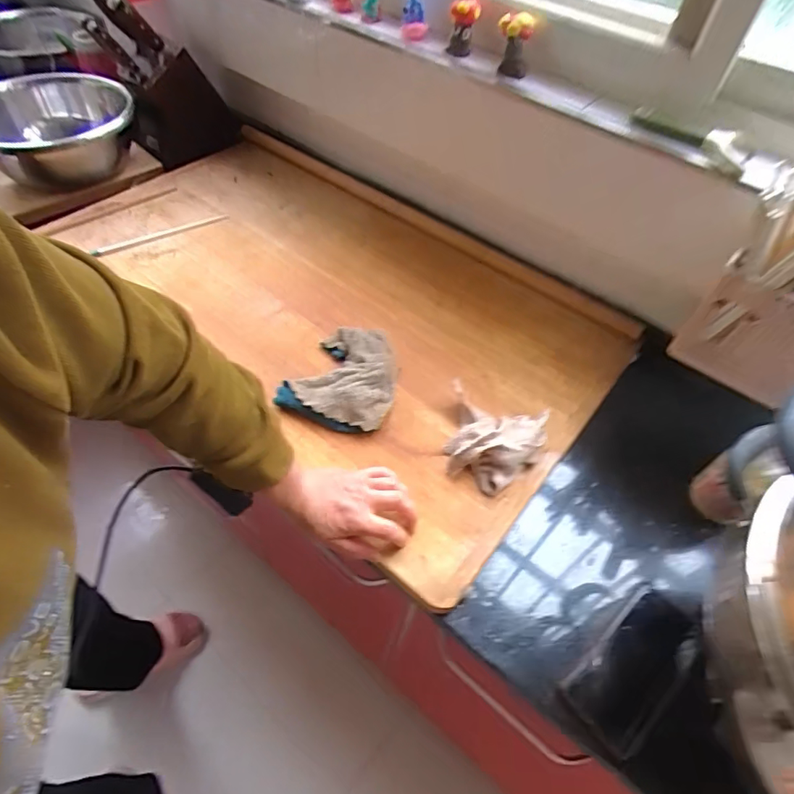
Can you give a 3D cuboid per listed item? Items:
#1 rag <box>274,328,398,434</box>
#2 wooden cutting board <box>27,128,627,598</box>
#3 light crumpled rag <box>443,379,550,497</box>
[{"bbox_3d":[-0.065,-0.032,0.671,0.140,0.043,0.158,18,53,9],"label":"rag"},{"bbox_3d":[-0.111,-0.181,0.794,0.888,0.028,0.484,37,59,22],"label":"wooden cutting board"},{"bbox_3d":[0.114,0.052,0.617,0.125,0.046,0.121,19,54,10],"label":"light crumpled rag"}]

